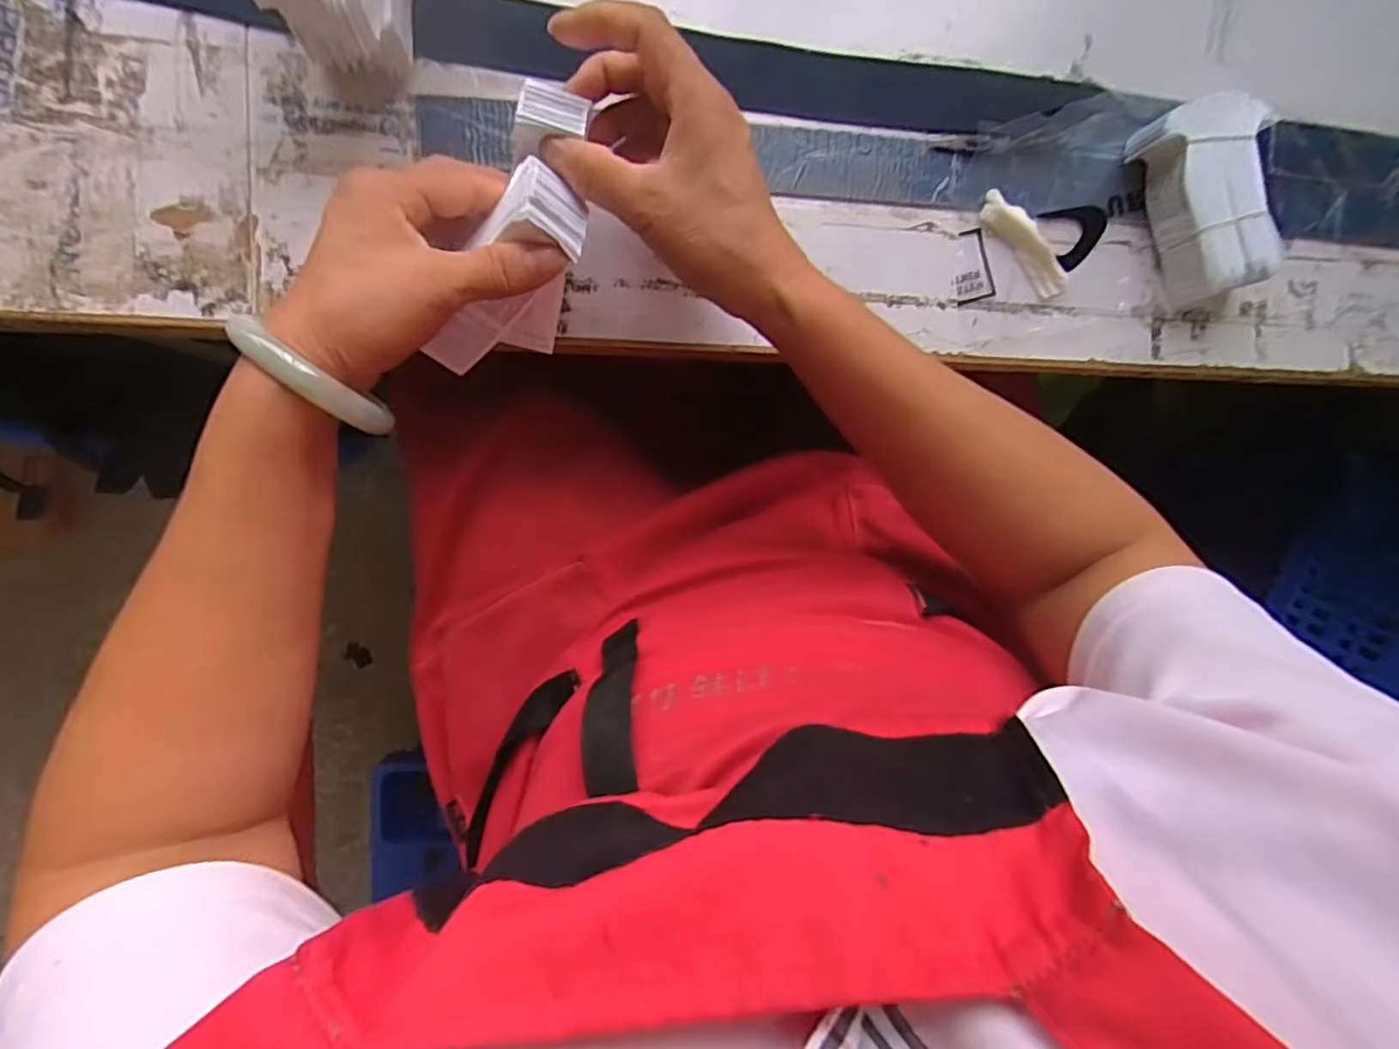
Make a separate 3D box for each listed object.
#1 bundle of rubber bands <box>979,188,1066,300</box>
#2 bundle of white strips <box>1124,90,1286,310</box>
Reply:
[{"bbox_3d":[0.202,-0.173,0.391,0.074,0.011,0.021,44,88,-9],"label":"bundle of rubber bands"},{"bbox_3d":[0.317,-0.200,0.393,0.070,0.036,0.112,-22,97,-6],"label":"bundle of white strips"}]

